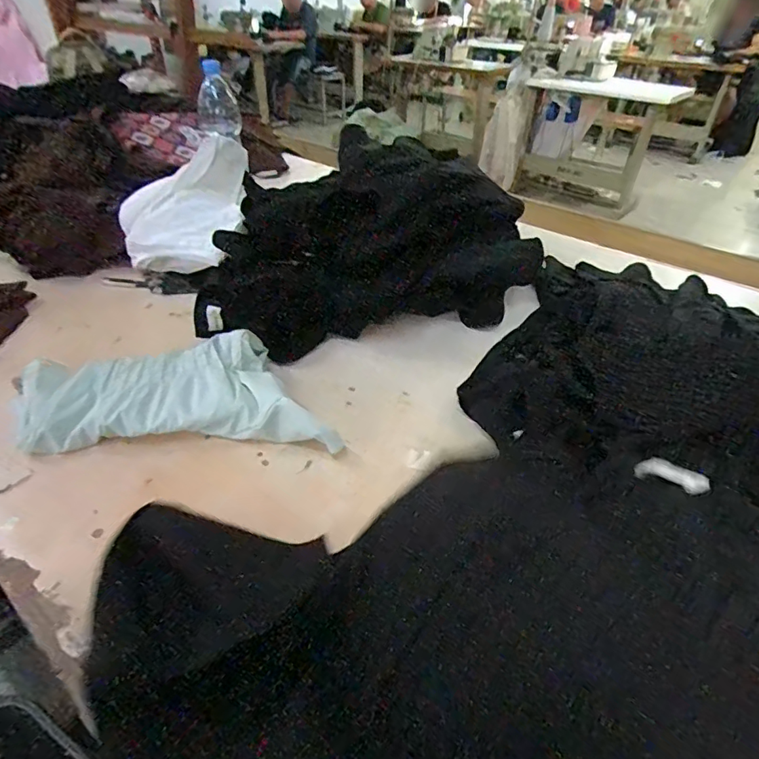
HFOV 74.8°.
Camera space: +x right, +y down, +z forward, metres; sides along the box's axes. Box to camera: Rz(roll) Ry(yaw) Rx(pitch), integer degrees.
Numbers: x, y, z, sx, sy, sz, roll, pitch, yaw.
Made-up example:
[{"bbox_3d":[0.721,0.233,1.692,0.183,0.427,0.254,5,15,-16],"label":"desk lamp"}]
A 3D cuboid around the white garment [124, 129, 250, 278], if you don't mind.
[{"bbox_3d":[-0.368,-0.323,0.927,0.213,0.213,0.184,4,40,5],"label":"white garment"}]

